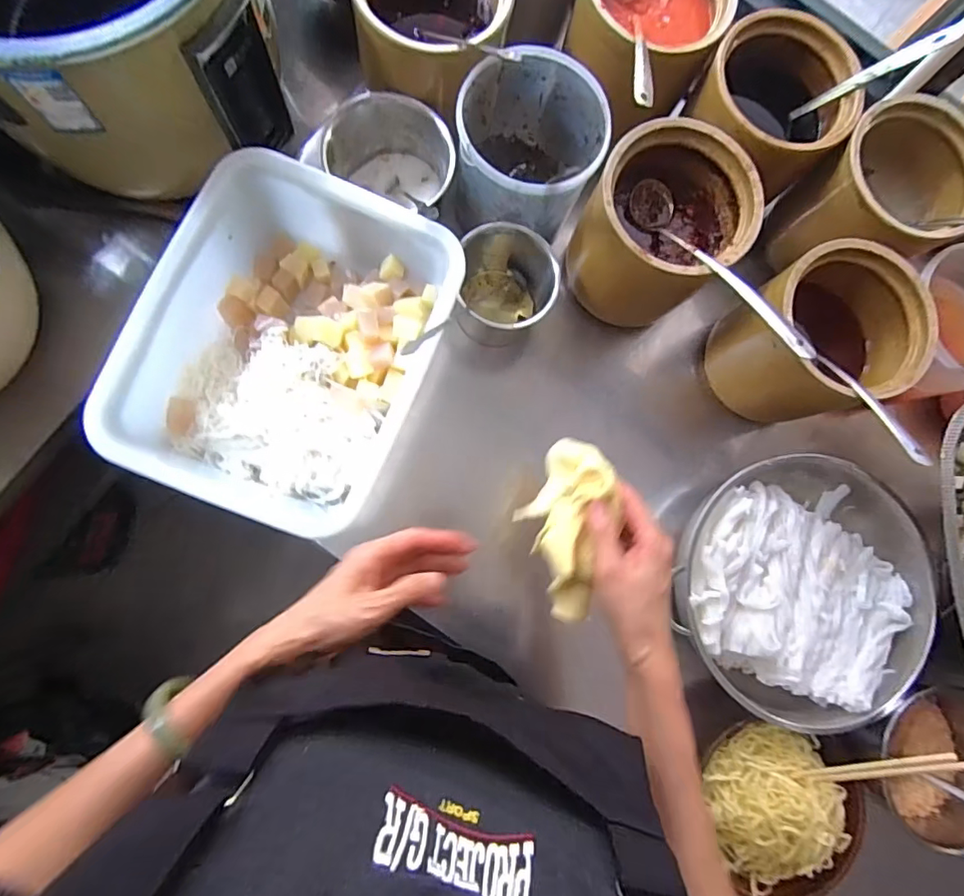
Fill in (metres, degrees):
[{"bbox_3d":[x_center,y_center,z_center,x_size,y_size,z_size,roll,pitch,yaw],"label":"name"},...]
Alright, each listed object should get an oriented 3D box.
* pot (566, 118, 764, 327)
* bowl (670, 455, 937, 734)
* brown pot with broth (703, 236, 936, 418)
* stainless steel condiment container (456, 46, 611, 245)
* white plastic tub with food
[{"bbox_3d":[0.189,-0.238,0.572,0.156,0.150,0.152,1,83,-6],"label":"pot"},{"bbox_3d":[0.353,0.144,0.590,0.272,0.096,0.278,1,83,-6],"label":"bowl"},{"bbox_3d":[0.367,-0.122,0.580,0.151,0.161,0.151,1,83,-6],"label":"brown pot with broth"},{"bbox_3d":[0.045,-0.316,0.576,0.150,0.147,0.175,1,83,-5],"label":"stainless steel condiment container"},{"bbox_3d":[-0.188,-0.111,0.545,0.263,0.105,0.348,24,82,-2],"label":"white plastic tub with food"}]

